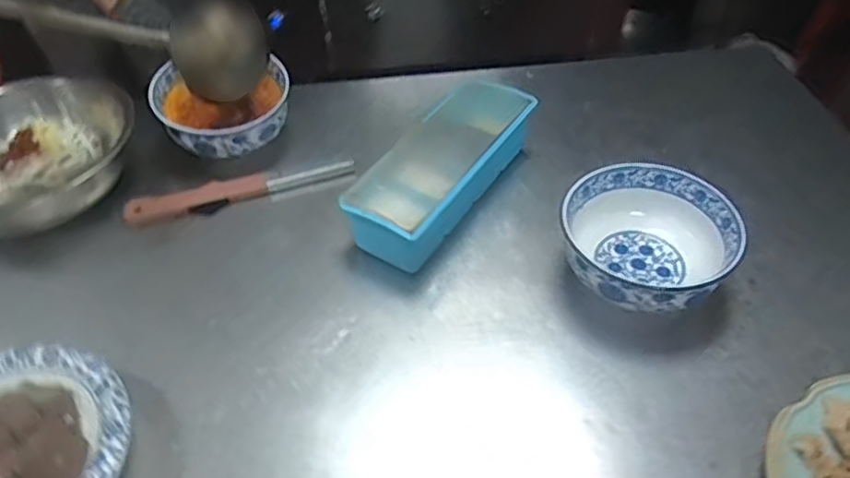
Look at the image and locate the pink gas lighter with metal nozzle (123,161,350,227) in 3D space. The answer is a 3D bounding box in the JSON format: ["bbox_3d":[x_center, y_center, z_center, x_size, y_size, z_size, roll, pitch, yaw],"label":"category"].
[{"bbox_3d":[-0.223,-0.061,0.781,0.275,0.021,0.040,-14,47,-12],"label":"pink gas lighter with metal nozzle"}]

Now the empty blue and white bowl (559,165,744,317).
[{"bbox_3d":[0.230,0.008,0.655,0.154,0.086,0.163,-1,46,1],"label":"empty blue and white bowl"}]

